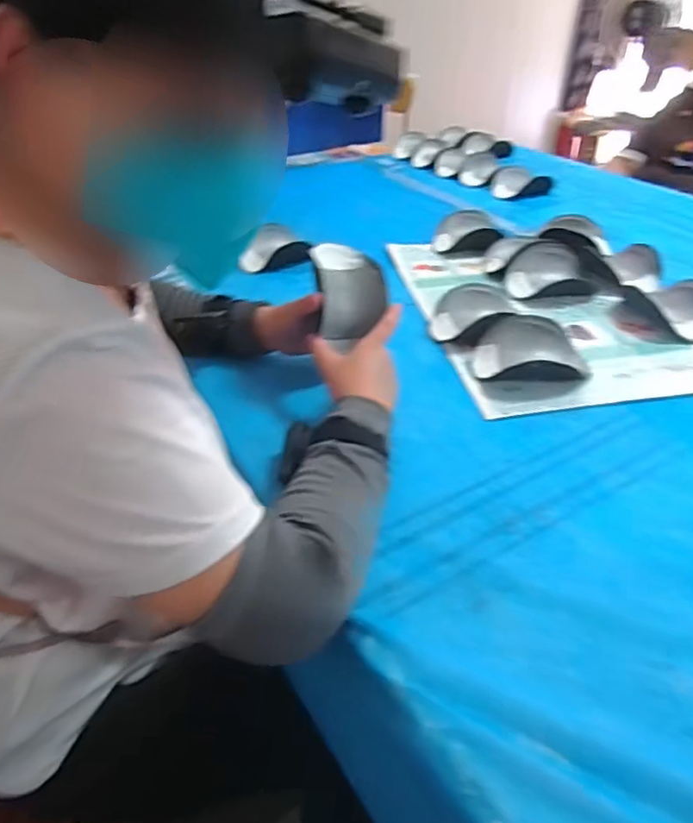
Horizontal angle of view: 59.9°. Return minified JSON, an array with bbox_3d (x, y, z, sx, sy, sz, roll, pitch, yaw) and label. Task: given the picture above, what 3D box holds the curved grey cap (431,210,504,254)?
[{"bbox_3d":[0.228,-0.330,1.120,0.125,0.056,0.102,7,38,10],"label":"curved grey cap"}]

